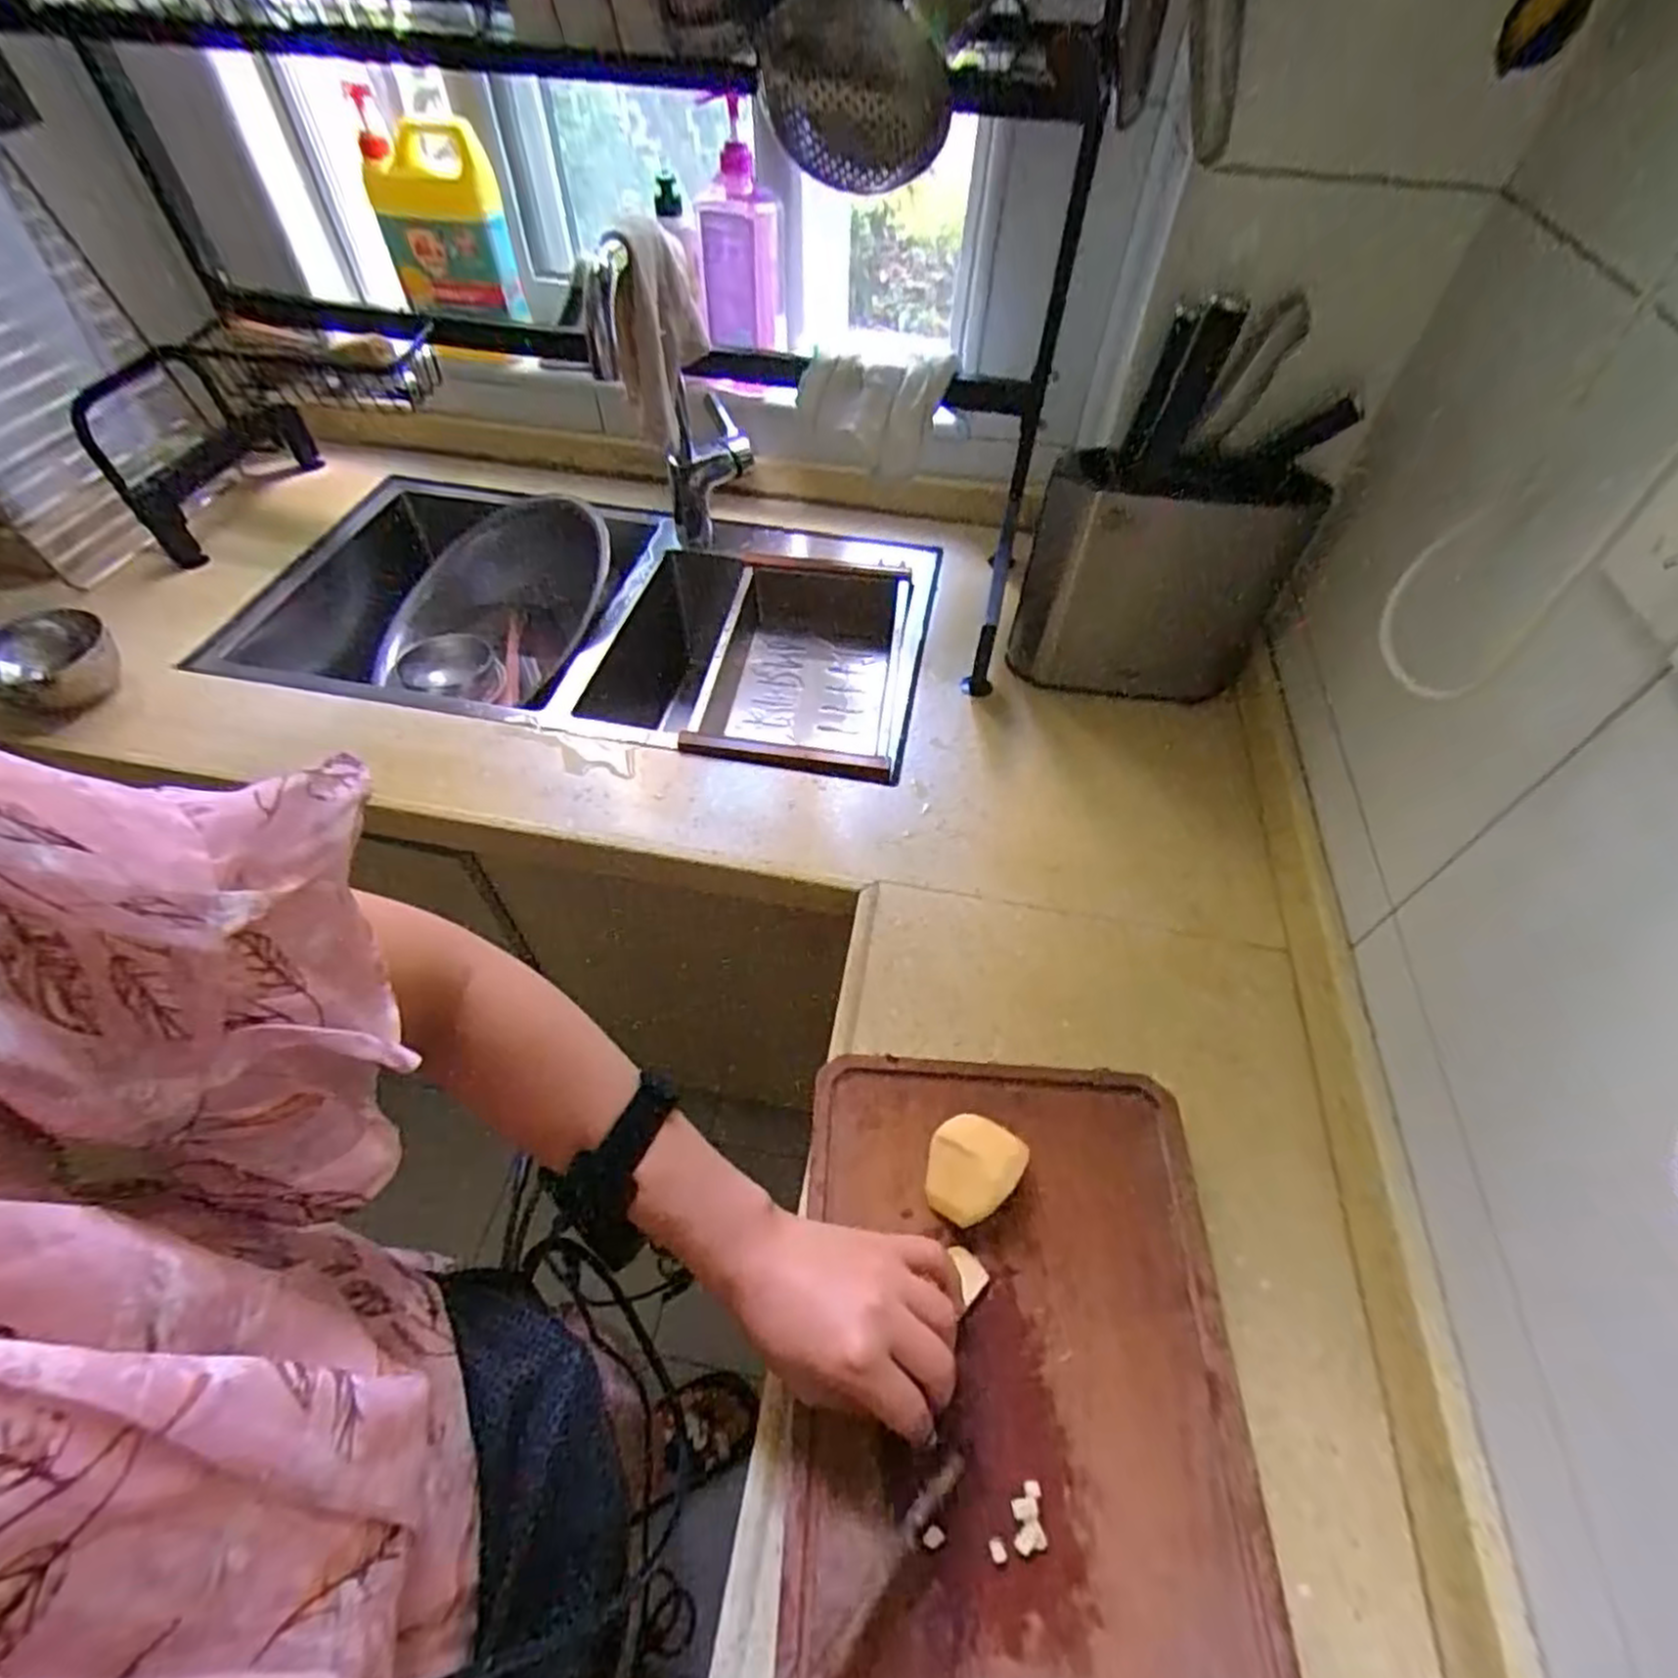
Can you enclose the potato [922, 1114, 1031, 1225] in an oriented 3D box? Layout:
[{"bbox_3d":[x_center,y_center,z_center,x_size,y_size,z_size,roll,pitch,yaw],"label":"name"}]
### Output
[{"bbox_3d":[0.079,0.201,0.464,0.052,0.030,0.062,32,58,21],"label":"potato"}]

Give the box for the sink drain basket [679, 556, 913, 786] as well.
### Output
[{"bbox_3d":[-0.036,-0.180,0.843,0.201,0.088,0.338,7,52,4],"label":"sink drain basket"}]

